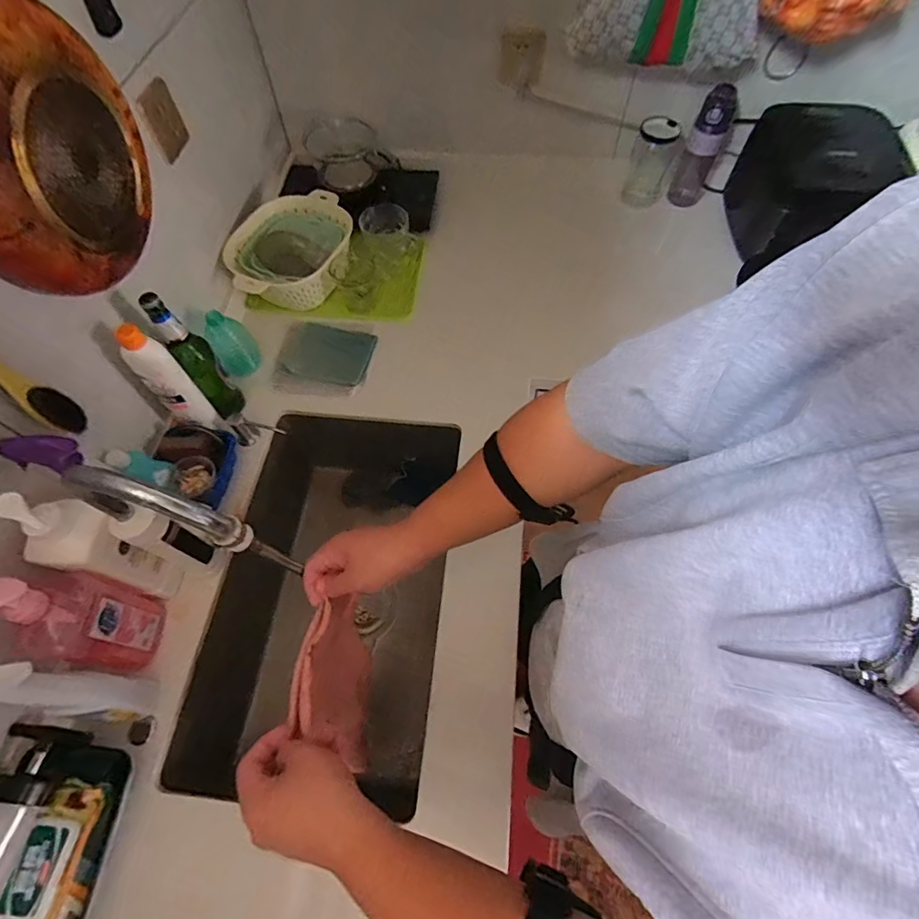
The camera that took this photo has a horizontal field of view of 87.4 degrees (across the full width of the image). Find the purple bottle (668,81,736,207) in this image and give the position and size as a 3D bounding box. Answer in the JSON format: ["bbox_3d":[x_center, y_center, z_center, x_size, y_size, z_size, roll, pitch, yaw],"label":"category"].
[{"bbox_3d":[0.559,-0.707,1.114,0.078,0.246,0.078,22,65,12],"label":"purple bottle"}]

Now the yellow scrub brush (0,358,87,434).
[{"bbox_3d":[-0.499,-0.090,0.539,0.028,0.182,0.038,36,68,18],"label":"yellow scrub brush"}]

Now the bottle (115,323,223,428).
[{"bbox_3d":[-0.450,-0.120,0.745,0.044,0.214,0.054,41,70,19],"label":"bottle"}]

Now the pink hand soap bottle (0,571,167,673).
[{"bbox_3d":[-0.472,0.192,0.595,0.067,0.251,0.105,8,63,5],"label":"pink hand soap bottle"}]

